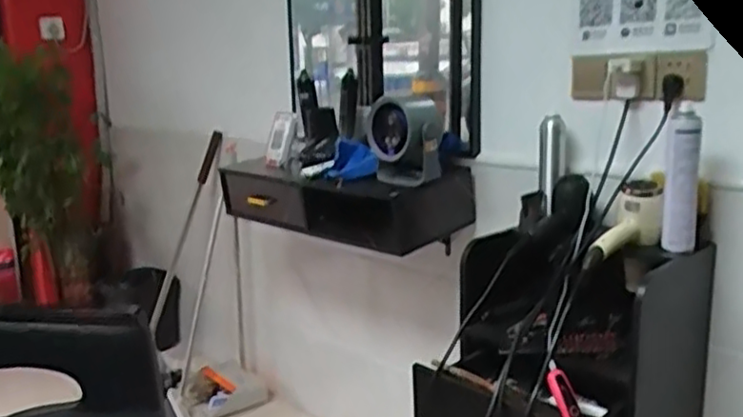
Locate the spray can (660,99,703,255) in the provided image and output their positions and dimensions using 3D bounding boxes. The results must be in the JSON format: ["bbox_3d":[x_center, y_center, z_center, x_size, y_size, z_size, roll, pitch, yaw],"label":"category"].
[{"bbox_3d":[0.529,-0.049,1.136,0.054,0.233,0.062,4,13,25],"label":"spray can"}]

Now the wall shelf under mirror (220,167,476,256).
[{"bbox_3d":[-0.100,-0.021,1.735,0.721,0.156,0.228,8,15,40],"label":"wall shelf under mirror"}]

